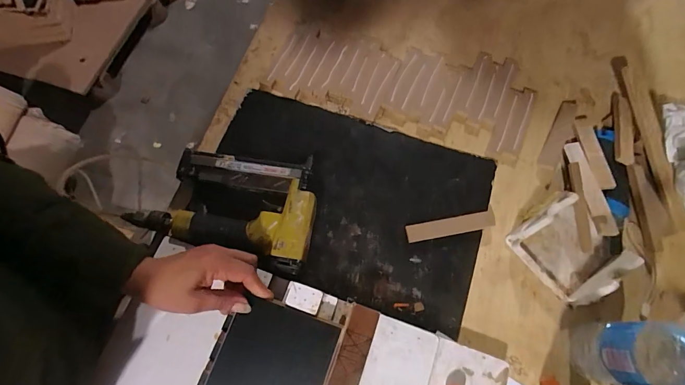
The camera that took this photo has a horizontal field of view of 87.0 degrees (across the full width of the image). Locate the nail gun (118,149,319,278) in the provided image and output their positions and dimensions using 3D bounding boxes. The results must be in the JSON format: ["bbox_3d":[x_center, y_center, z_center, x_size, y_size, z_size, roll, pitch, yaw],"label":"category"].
[{"bbox_3d":[-0.140,0.010,0.475,0.227,0.049,0.139,15,71,7],"label":"nail gun"}]

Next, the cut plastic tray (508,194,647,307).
[{"bbox_3d":[0.280,0.065,0.438,0.100,0.052,0.110,-36,73,-11],"label":"cut plastic tray"}]

